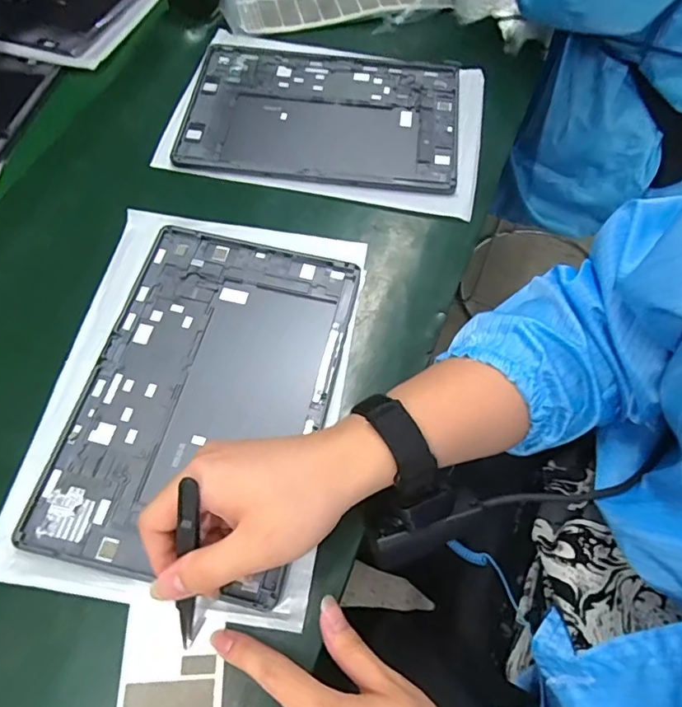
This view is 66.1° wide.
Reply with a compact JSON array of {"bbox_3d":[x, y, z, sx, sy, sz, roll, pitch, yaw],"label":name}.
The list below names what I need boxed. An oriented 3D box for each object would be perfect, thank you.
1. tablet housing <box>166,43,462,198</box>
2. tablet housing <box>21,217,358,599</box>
[{"bbox_3d":[-0.016,-0.229,0.499,0.252,0.005,0.169,7,63,3],"label":"tablet housing"},{"bbox_3d":[-0.094,0.023,0.373,0.166,0.007,0.253,12,63,5],"label":"tablet housing"}]

